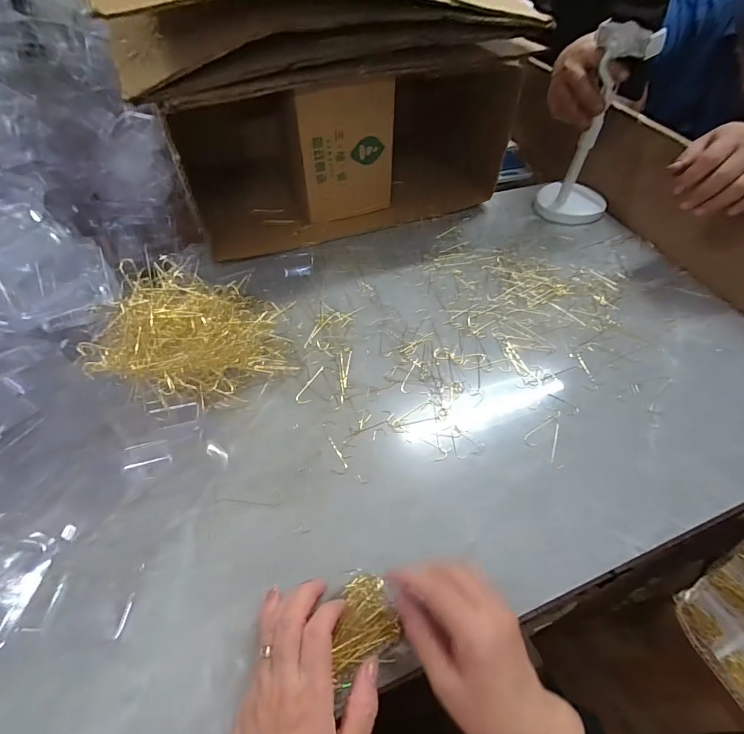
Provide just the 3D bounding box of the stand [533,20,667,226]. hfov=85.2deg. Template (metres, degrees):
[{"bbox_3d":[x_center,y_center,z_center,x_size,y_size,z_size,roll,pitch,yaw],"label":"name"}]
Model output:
[{"bbox_3d":[0.363,-0.371,0.642,0.119,0.262,0.106,25,53,17],"label":"stand"}]

